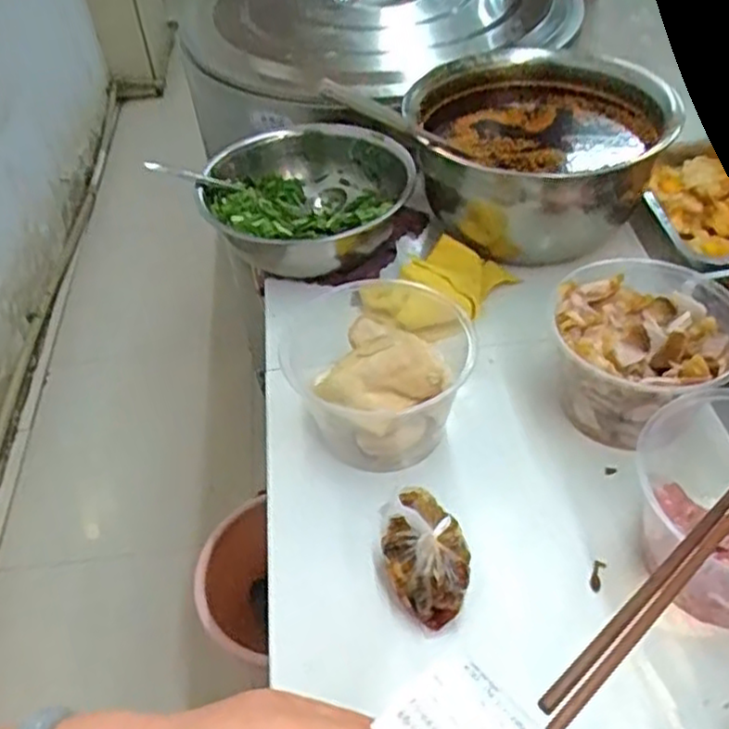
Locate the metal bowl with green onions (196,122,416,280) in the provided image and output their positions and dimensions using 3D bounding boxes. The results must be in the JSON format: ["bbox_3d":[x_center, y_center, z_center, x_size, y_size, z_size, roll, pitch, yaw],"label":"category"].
[{"bbox_3d":[-0.076,-0.209,0.894,0.250,0.087,0.261,-2,47,2],"label":"metal bowl with green onions"}]

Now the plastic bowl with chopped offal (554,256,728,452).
[{"bbox_3d":[0.251,-0.014,0.658,0.150,0.104,0.156,-2,47,2],"label":"plastic bowl with chopped offal"}]

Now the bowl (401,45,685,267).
[{"bbox_3d":[0.206,-0.263,0.902,0.269,0.144,0.270,-7,47,-3],"label":"bowl"}]

